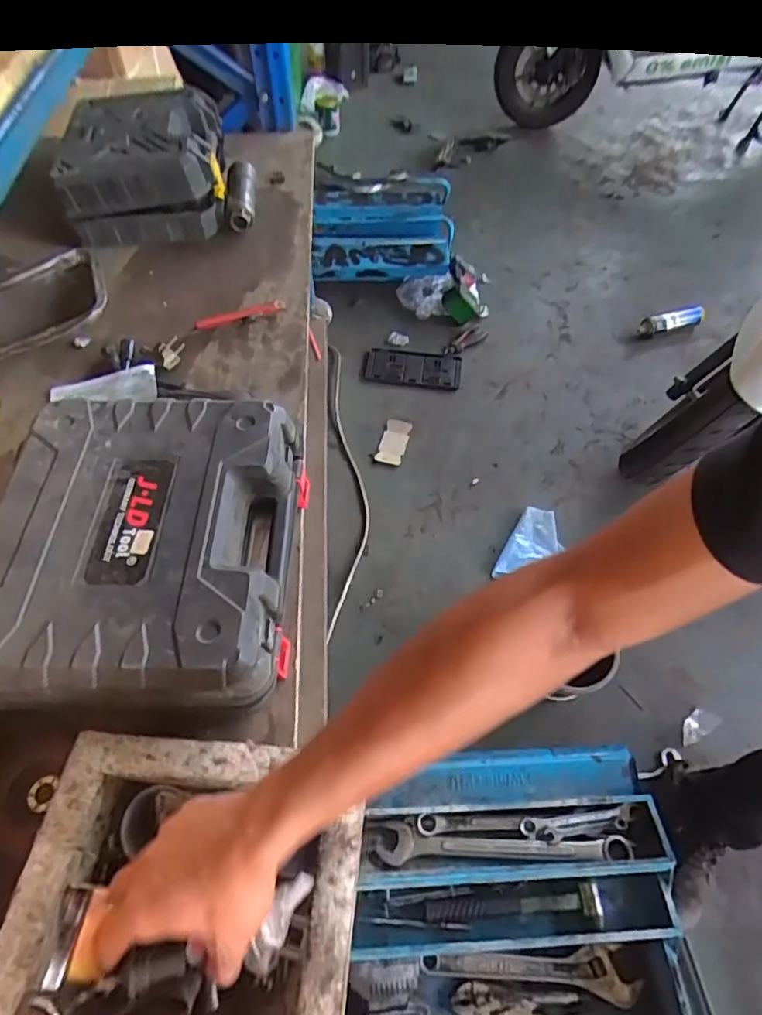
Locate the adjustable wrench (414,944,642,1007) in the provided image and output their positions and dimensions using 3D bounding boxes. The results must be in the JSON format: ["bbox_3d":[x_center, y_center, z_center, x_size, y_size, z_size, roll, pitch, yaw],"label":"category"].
[{"bbox_3d":[0.243,0.760,0.898,0.347,0.021,0.073,2,56,0],"label":"adjustable wrench"}]

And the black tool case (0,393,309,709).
[{"bbox_3d":[-0.230,0.035,0.554,0.275,0.090,0.318,2,56,0],"label":"black tool case"}]

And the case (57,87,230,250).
[{"bbox_3d":[-0.385,-0.567,0.913,0.240,0.132,0.240,-3,55,-6],"label":"case"}]

